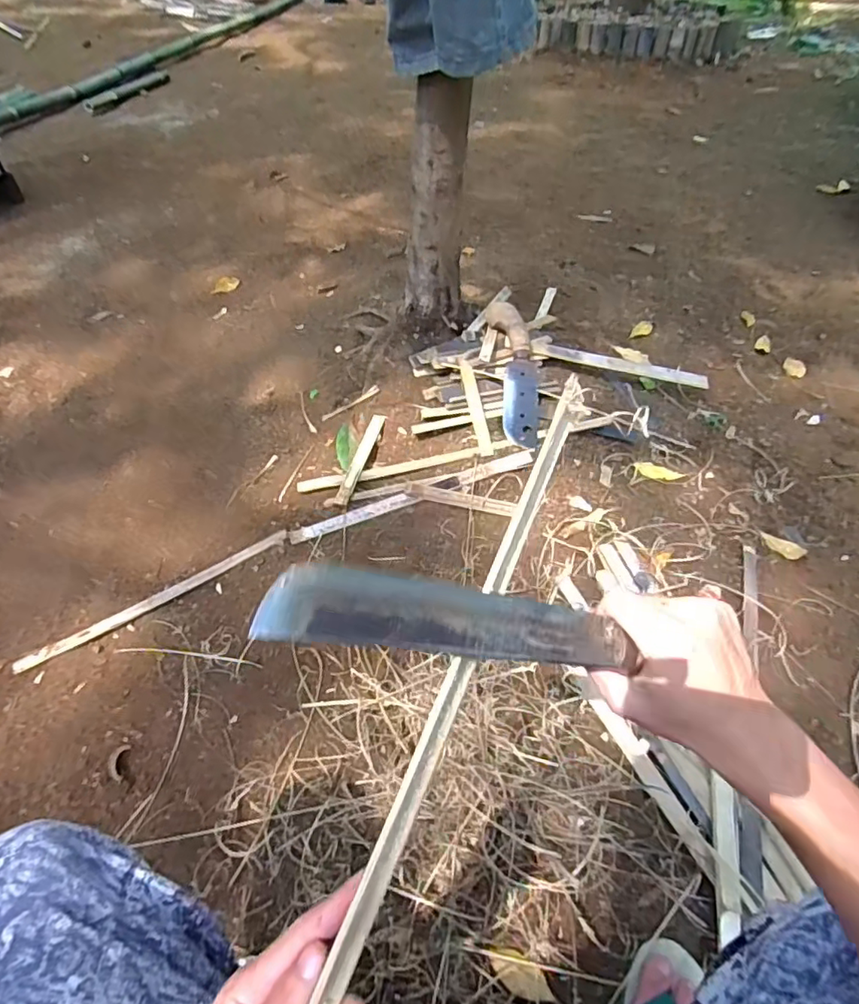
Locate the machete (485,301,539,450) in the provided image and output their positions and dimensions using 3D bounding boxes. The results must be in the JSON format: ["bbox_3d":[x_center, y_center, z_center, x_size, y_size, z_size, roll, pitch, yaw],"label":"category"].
[{"bbox_3d":[0.188,-0.275,1.231,0.096,0.043,0.387,-2,66,-3],"label":"machete"}]

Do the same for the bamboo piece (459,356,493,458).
[{"bbox_3d":[0.095,-0.199,1.174,0.027,0.009,0.229,-8,68,-8],"label":"bamboo piece"}]

